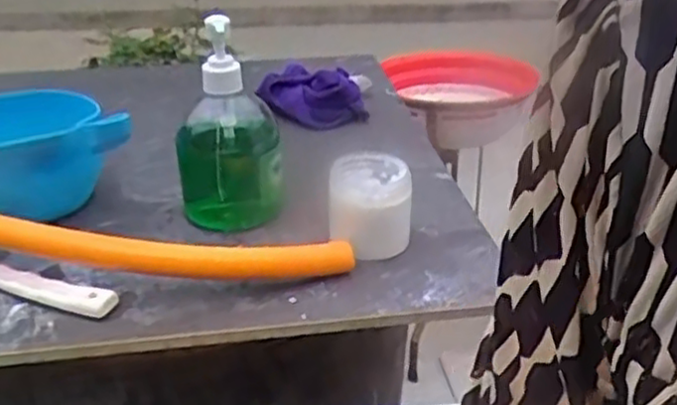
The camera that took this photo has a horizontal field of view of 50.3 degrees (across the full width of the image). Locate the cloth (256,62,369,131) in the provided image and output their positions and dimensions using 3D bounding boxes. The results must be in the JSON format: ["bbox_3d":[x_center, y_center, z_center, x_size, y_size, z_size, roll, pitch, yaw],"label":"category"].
[{"bbox_3d":[-0.031,-0.126,0.857,0.110,0.046,0.131,-12,31,-27],"label":"cloth"}]

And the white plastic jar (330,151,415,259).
[{"bbox_3d":[0.026,0.005,0.581,0.058,0.076,0.056,2,27,-1],"label":"white plastic jar"}]

